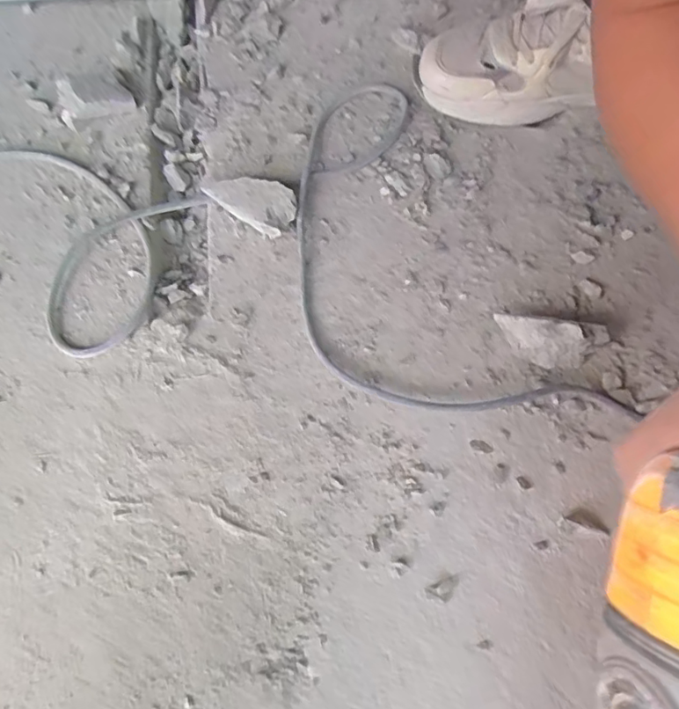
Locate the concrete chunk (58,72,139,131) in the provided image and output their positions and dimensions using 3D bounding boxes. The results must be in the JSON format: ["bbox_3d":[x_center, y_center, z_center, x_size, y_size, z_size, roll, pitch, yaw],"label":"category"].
[{"bbox_3d":[-0.255,-0.264,0.584,0.069,0.041,0.046,-39,71,-13],"label":"concrete chunk"}]

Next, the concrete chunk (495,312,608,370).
[{"bbox_3d":[0.173,-0.011,0.464,0.088,0.030,0.036,7,68,6],"label":"concrete chunk"}]

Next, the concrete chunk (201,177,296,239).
[{"bbox_3d":[-0.081,-0.147,0.535,0.089,0.026,0.043,37,73,17],"label":"concrete chunk"}]

